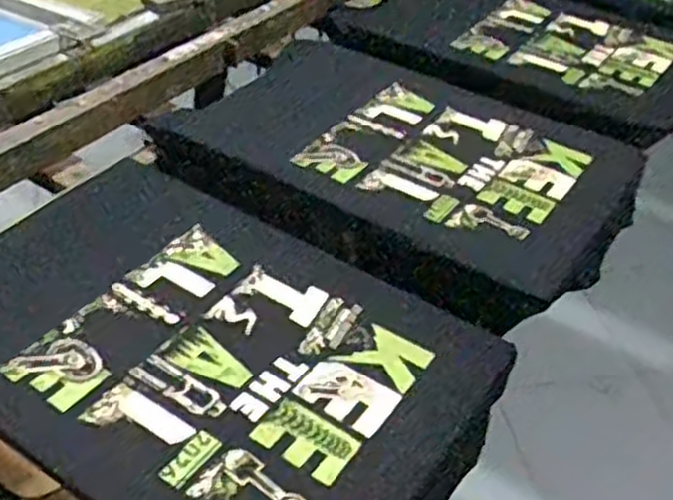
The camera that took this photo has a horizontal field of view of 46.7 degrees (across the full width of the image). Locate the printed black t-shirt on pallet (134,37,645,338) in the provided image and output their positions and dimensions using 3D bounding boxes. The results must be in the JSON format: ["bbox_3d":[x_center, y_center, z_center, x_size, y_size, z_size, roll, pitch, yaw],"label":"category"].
[{"bbox_3d":[0.084,-0.139,1.177,0.674,0.075,0.430,27,45,25],"label":"printed black t-shirt on pallet"}]

